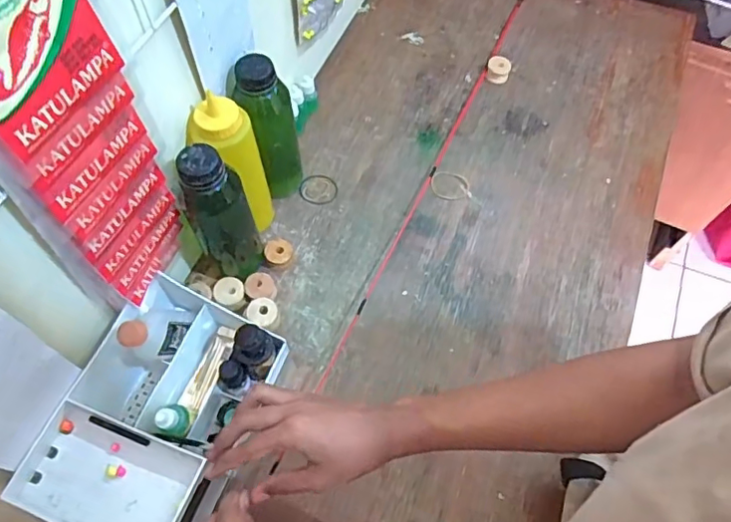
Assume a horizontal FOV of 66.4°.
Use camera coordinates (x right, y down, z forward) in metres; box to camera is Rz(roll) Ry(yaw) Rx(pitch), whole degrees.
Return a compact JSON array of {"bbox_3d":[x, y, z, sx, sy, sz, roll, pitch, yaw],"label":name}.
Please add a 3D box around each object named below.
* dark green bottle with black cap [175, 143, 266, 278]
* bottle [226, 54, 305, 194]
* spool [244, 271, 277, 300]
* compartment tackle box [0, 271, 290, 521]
[{"bbox_3d":[-0.147,-0.042,0.586,0.061,0.187,0.059,0,63,0],"label":"dark green bottle with black cap"},{"bbox_3d":[-0.111,-0.147,0.648,0.063,0.188,0.062,-11,63,-6],"label":"bottle"},{"bbox_3d":[-0.121,0.028,0.644,0.033,0.025,0.033,0,63,0],"label":"spool"},{"bbox_3d":[-0.193,0.140,0.530,0.151,0.114,0.228,18,65,7],"label":"compartment tackle box"}]

